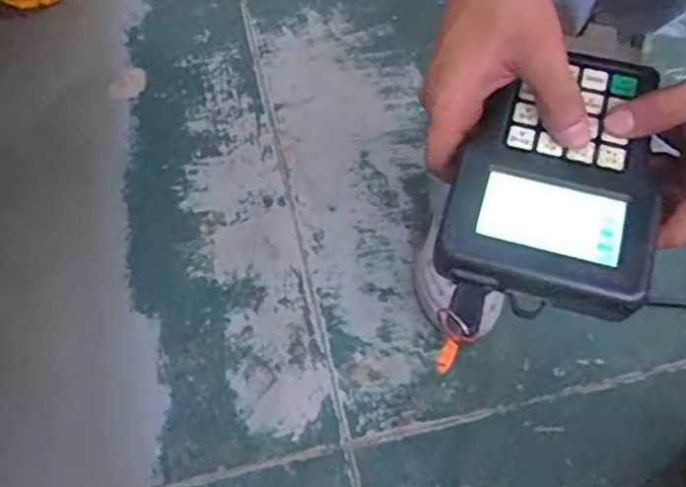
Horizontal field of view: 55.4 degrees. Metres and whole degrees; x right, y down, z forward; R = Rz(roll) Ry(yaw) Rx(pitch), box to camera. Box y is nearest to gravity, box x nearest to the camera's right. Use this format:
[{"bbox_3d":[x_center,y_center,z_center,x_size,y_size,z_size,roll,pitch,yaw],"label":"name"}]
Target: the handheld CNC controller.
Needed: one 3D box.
[{"bbox_3d":[0.118,-0.037,0.357,0.104,0.030,0.145,19,65,7],"label":"handheld CNC controller"}]

